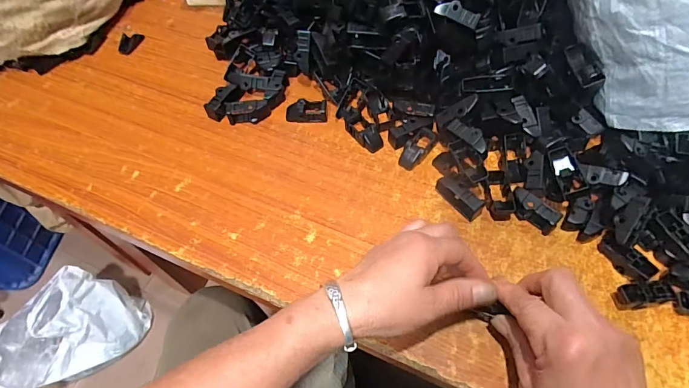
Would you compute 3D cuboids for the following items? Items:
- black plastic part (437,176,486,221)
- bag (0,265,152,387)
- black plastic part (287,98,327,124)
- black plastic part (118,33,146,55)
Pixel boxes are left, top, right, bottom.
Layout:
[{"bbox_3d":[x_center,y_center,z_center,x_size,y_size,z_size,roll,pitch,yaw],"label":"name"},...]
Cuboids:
[{"bbox_3d":[0.115,0.002,0.400,0.016,0.022,0.050,-36,63,-18],"label":"black plastic part"},{"bbox_3d":[-0.592,0.290,0.851,0.270,0.138,0.175,-37,63,-18],"label":"bag"},{"bbox_3d":[-0.045,-0.099,0.477,0.048,0.016,0.023,1,58,4],"label":"black plastic part"},{"bbox_3d":[-0.303,-0.214,0.567,0.031,0.008,0.038,-6,58,0],"label":"black plastic part"}]

